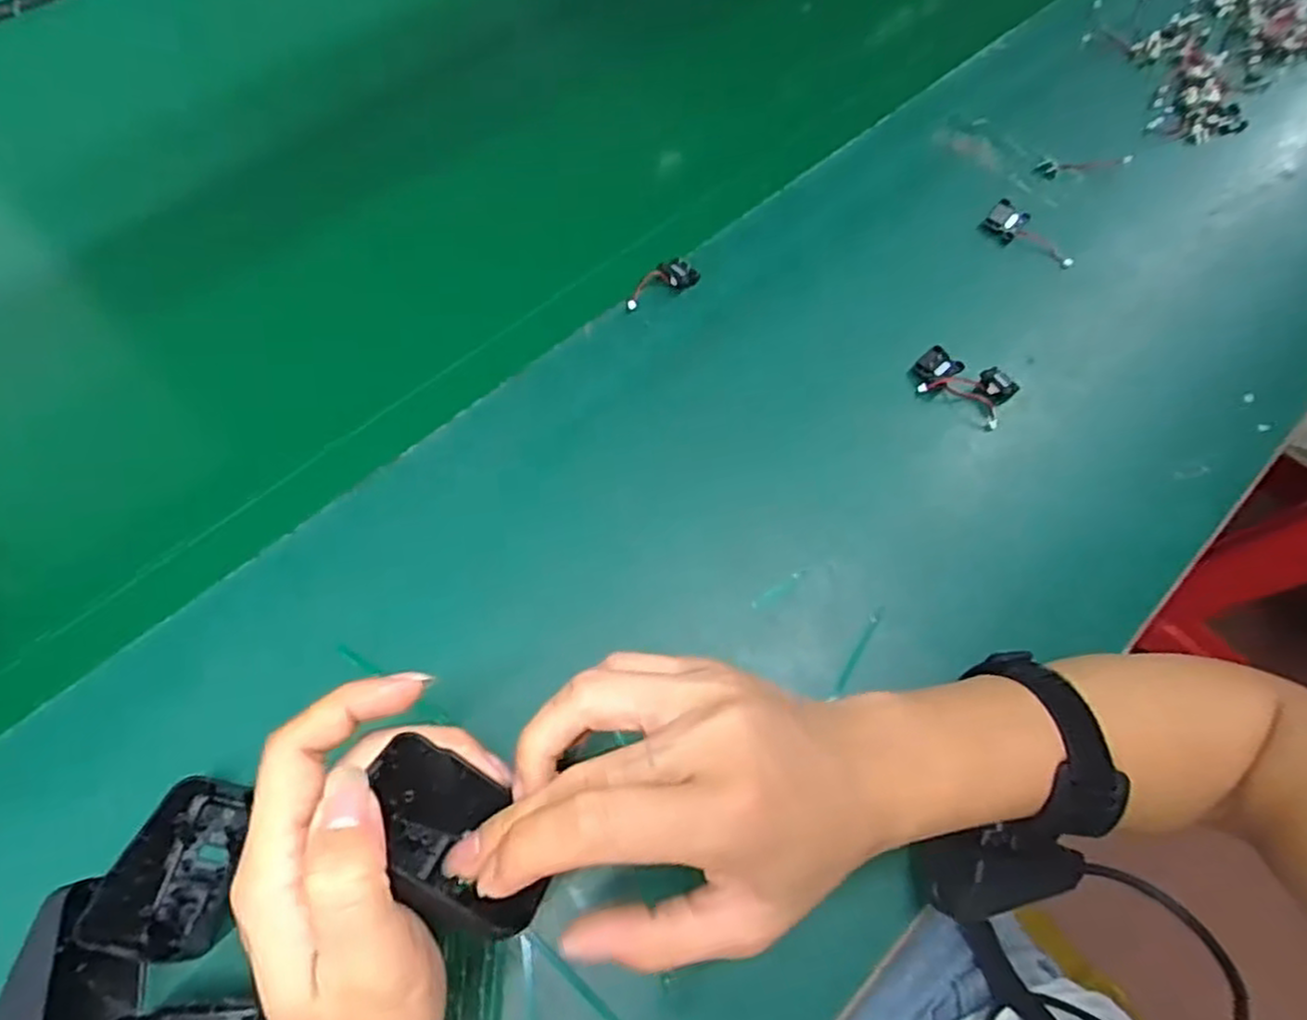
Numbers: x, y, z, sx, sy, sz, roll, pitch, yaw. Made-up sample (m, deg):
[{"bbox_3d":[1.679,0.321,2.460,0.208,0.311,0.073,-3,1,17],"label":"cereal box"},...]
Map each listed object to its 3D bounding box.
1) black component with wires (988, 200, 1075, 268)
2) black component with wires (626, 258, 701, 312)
[{"bbox_3d":[0.269,-0.196,0.527,0.069,0.018,0.024,30,67,-8],"label":"black component with wires"},{"bbox_3d":[0.004,-0.148,0.483,0.055,0.017,0.017,-28,70,-14],"label":"black component with wires"}]

